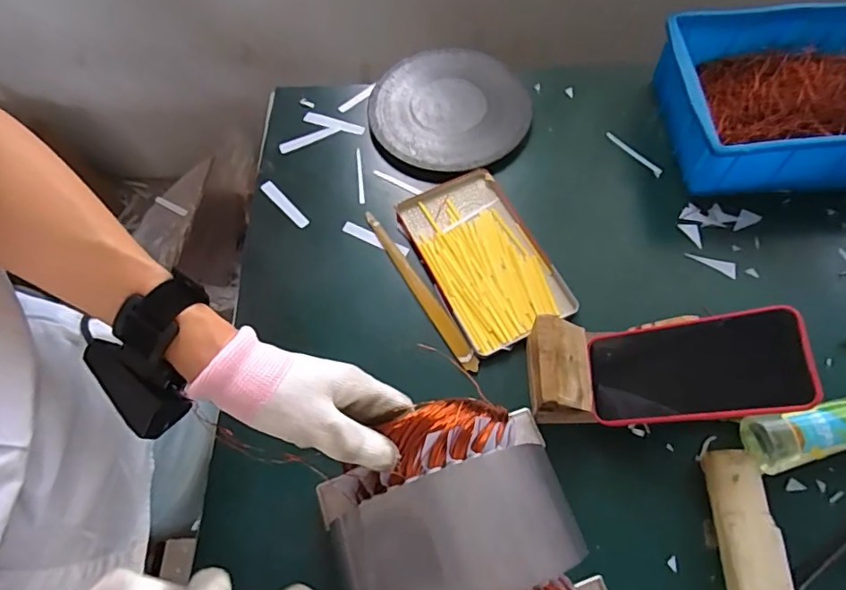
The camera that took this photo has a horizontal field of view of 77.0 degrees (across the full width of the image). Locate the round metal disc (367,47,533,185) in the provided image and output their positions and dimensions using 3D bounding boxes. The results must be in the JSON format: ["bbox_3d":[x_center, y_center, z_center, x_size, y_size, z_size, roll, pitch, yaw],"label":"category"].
[{"bbox_3d":[0.029,-0.222,0.650,0.191,0.029,0.184,-1,64,2],"label":"round metal disc"}]

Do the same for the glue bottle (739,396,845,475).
[{"bbox_3d":[0.387,0.108,0.463,0.217,0.031,0.043,-13,64,-3],"label":"glue bottle"}]

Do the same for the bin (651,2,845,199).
[{"bbox_3d":[0.424,-0.216,0.595,0.296,0.089,0.198,-2,64,2],"label":"bin"}]

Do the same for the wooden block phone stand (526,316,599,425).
[{"bbox_3d":[0.126,0.069,0.480,0.059,0.065,0.081,-1,64,2],"label":"wooden block phone stand"}]

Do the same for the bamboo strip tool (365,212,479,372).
[{"bbox_3d":[-0.005,-0.009,0.557,0.020,0.007,0.210,-30,66,-11],"label":"bamboo strip tool"}]

